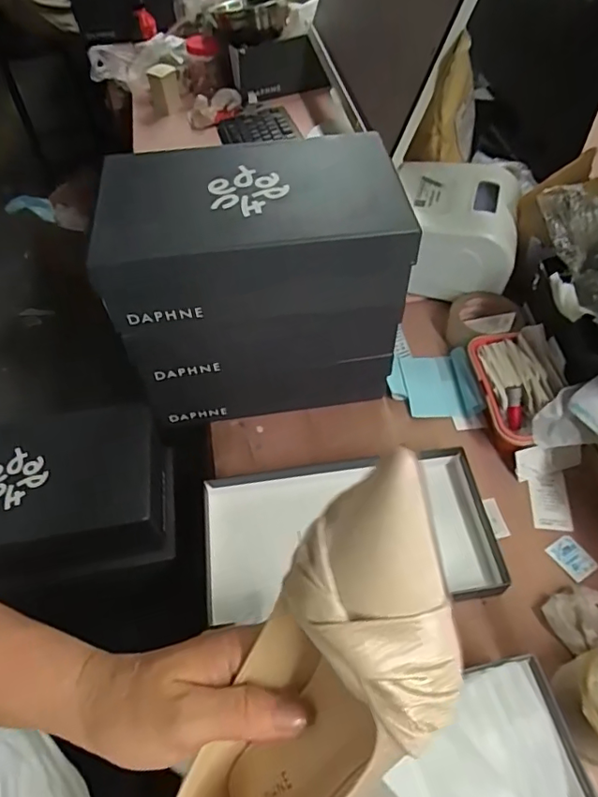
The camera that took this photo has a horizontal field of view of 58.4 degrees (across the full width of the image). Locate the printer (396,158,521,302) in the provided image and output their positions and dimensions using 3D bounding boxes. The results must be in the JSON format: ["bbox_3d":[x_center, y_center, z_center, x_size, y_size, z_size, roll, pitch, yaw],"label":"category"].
[{"bbox_3d":[0.232,-0.253,0.803,0.168,0.115,0.182,2,54,5],"label":"printer"}]

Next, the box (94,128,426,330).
[{"bbox_3d":[-0.048,-0.175,0.550,0.292,0.102,0.169,-8,54,-2],"label":"box"}]

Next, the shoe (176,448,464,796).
[{"bbox_3d":[0.002,0.136,0.220,0.076,0.247,0.067,38,35,26],"label":"shoe"}]

